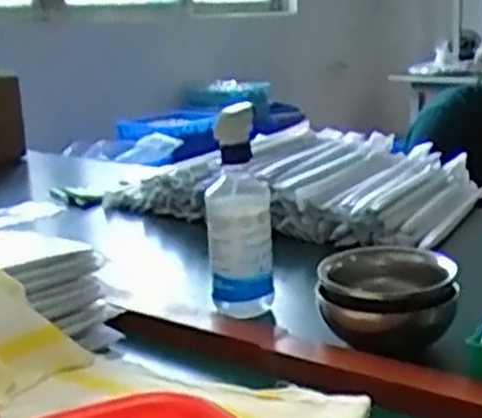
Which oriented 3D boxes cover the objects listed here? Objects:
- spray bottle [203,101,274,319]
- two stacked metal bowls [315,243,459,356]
[{"bbox_3d":[-0.004,0.001,0.836,0.068,0.219,0.060,-2,14,2],"label":"spray bottle"},{"bbox_3d":[0.139,0.088,0.752,0.124,0.077,0.120,-2,14,1],"label":"two stacked metal bowls"}]

